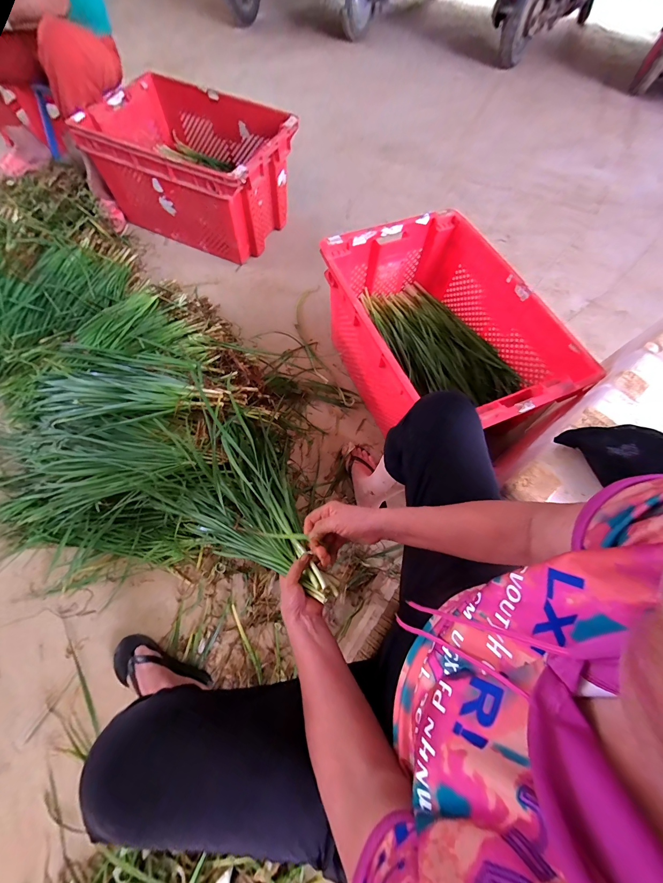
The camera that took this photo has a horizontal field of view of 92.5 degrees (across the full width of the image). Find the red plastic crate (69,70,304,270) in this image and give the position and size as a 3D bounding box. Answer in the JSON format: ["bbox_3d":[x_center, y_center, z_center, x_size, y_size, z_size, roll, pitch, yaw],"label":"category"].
[{"bbox_3d":[-0.429,-0.877,1.067,0.551,0.312,0.356,20,67,5],"label":"red plastic crate"}]

